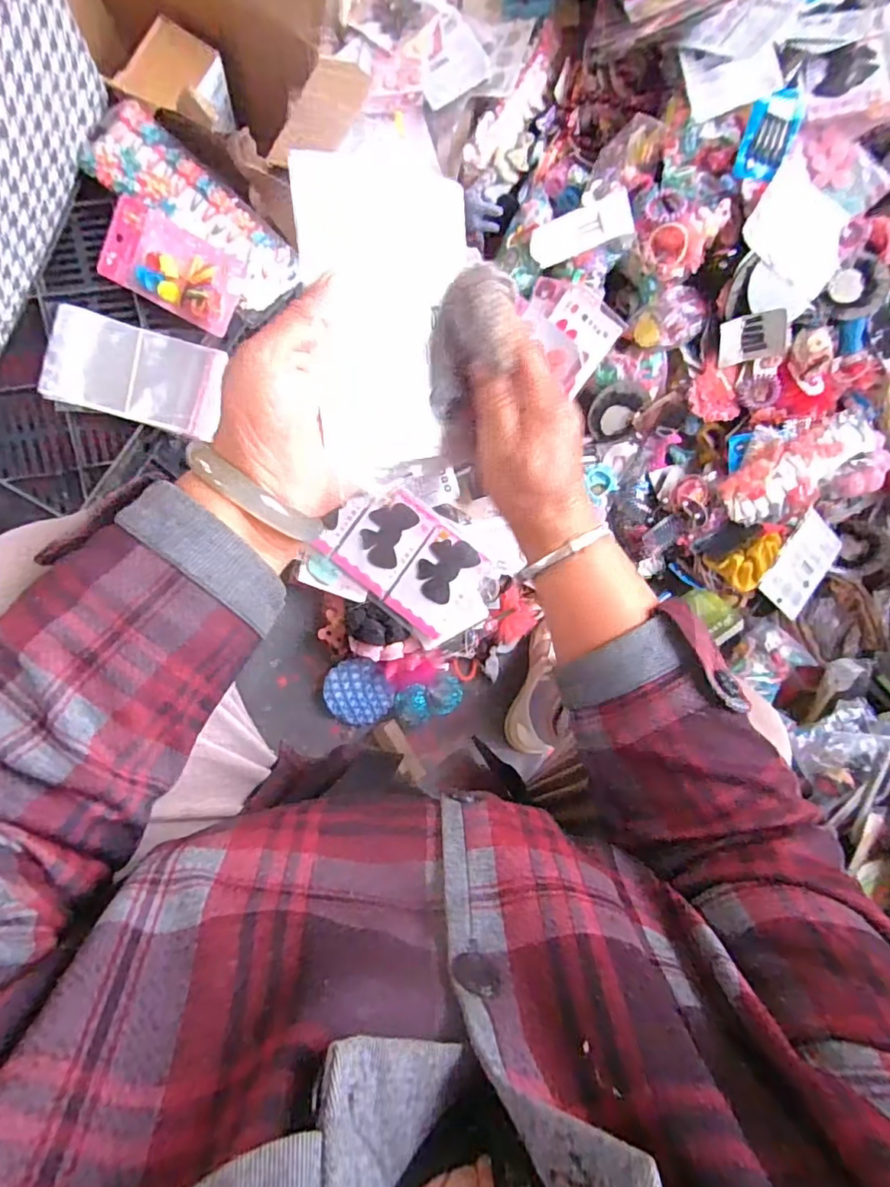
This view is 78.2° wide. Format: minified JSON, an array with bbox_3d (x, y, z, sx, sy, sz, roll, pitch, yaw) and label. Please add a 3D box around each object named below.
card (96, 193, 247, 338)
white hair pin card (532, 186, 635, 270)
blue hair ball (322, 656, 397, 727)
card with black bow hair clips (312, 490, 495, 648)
[{"bbox_3d":[-0.277,-0.333,0.559,0.139,0.012,0.080,27,101,-6],"label":"card"},{"bbox_3d":[0.182,-0.486,0.736,0.132,0.008,0.049,-14,114,17],"label":"white hair pin card"},{"bbox_3d":[-0.120,0.138,0.763,0.086,0.024,0.096,-31,94,-9],"label":"blue hair ball"},{"bbox_3d":[-0.047,-0.041,0.709,0.225,0.017,0.134,39,94,6],"label":"card with black bow hair clips"}]

